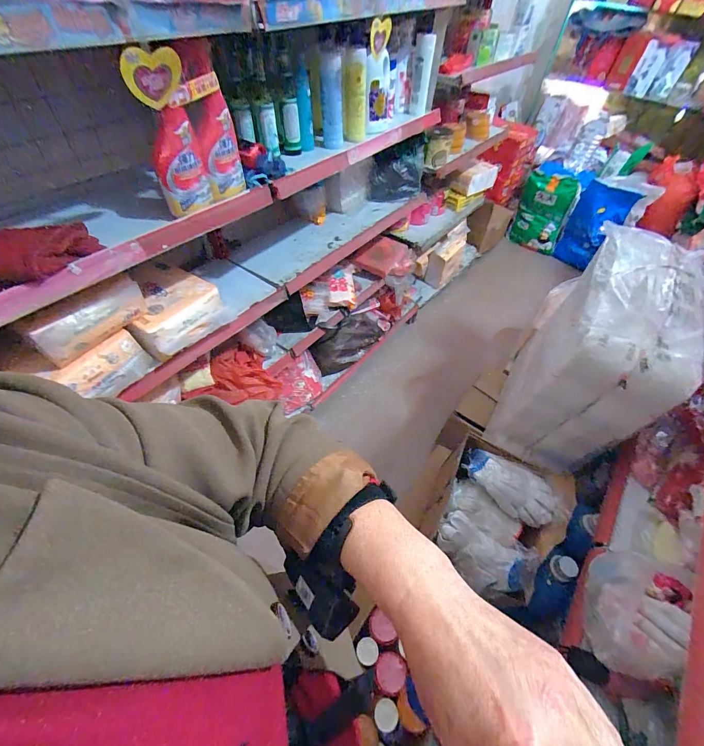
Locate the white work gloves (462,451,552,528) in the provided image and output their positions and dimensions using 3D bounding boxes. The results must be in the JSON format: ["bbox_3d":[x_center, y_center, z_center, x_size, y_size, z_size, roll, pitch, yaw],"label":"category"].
[{"bbox_3d":[0.407,0.282,0.882,0.231,0.067,0.143,31,57,19],"label":"white work gloves"}]

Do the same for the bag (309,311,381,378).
[{"bbox_3d":[-0.016,-0.145,1.511,0.359,0.210,0.117,-37,63,-27],"label":"bag"}]

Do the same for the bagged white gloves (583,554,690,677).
[{"bbox_3d":[0.456,0.384,0.548,0.112,0.086,0.156,32,57,20],"label":"bagged white gloves"}]

